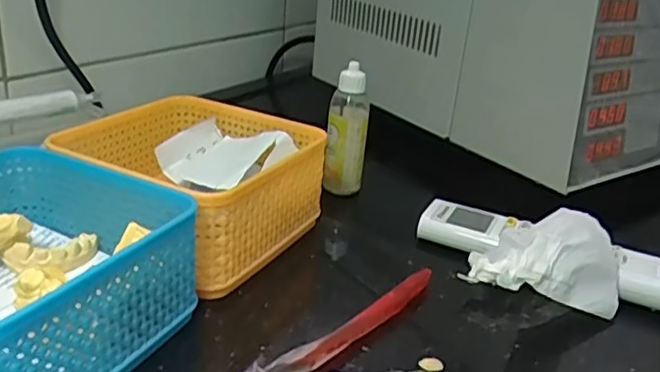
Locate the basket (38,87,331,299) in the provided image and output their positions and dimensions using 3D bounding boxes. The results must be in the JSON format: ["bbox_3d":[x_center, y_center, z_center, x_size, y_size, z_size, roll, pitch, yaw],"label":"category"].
[{"bbox_3d":[-0.086,-0.001,0.398,0.133,0.066,0.129,19,27,27],"label":"basket"}]

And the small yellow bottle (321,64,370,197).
[{"bbox_3d":[0.014,-0.045,0.510,0.033,0.106,0.026,5,24,-1],"label":"small yellow bottle"}]

